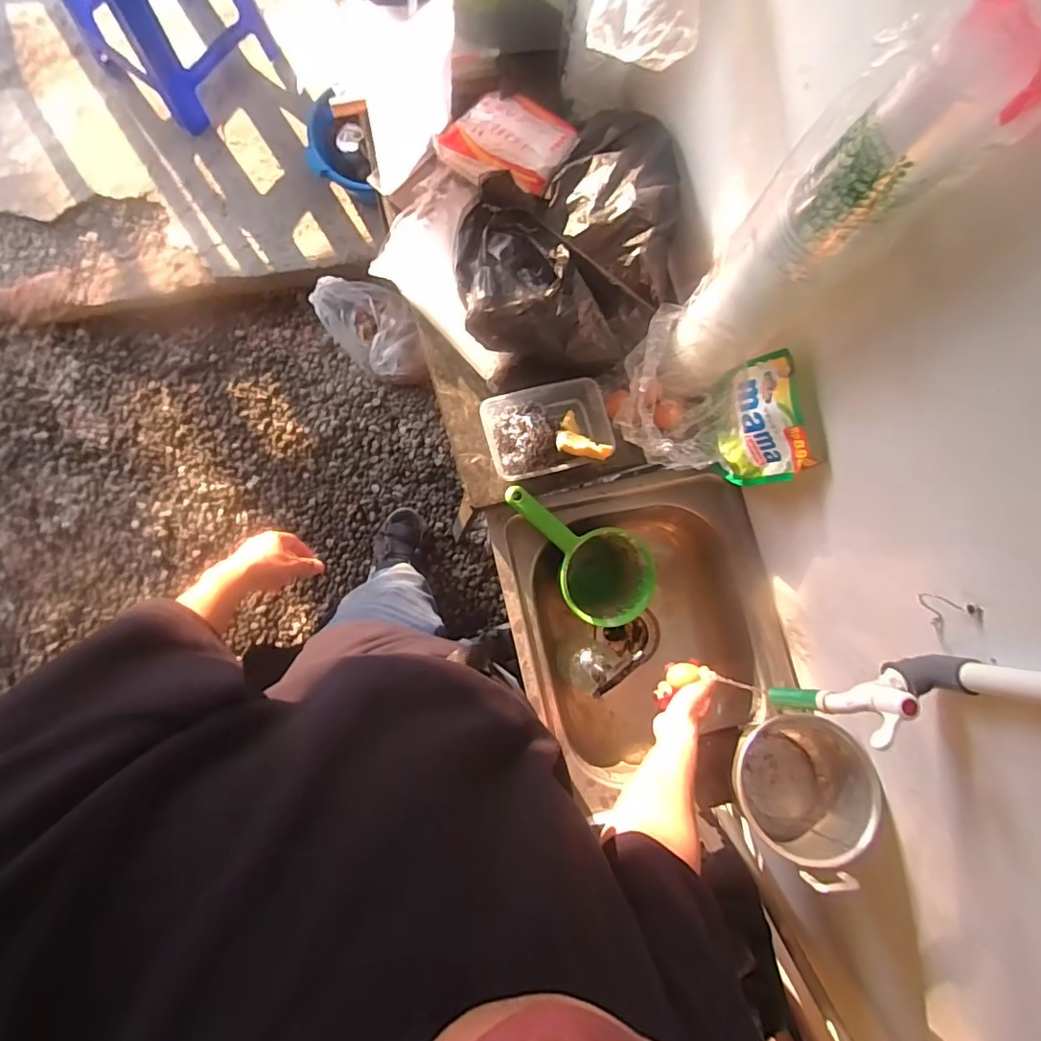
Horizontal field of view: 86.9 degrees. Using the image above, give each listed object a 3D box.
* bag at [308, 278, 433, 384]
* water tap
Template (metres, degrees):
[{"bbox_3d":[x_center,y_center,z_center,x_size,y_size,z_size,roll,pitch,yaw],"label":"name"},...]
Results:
[{"bbox_3d":[-0.373,-0.506,1.471,0.297,0.183,0.187,42,84,1],"label":"bag"},{"bbox_3d":[0.346,0.167,0.558,0.117,0.152,0.035,-25,87,-5],"label":"water tap"}]

